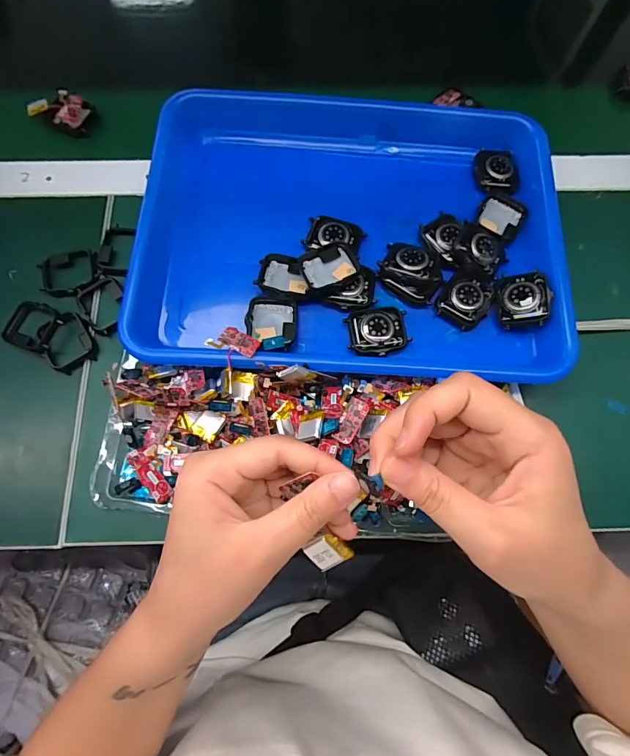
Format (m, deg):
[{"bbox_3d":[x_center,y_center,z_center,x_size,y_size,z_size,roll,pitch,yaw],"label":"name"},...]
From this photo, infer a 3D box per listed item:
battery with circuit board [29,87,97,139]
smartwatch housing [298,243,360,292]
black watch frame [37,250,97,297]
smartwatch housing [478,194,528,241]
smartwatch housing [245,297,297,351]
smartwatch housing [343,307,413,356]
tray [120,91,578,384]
[{"bbox_3d":[-0.241,-0.254,0.393,0.050,0.022,0.032,10,73,3],"label":"battery with circuit board"},{"bbox_3d":[0.011,-0.084,0.316,0.043,0.014,0.035,-22,74,-7],"label":"smartwatch housing"},{"bbox_3d":[-0.201,-0.085,0.334,0.045,0.006,0.040,-10,73,-4],"label":"black watch frame"},{"bbox_3d":[0.155,-0.135,0.341,0.036,0.005,0.039,28,74,8],"label":"smartwatch housing"},{"bbox_3d":[-0.032,-0.042,0.308,0.037,0.010,0.040,6,73,1],"label":"smartwatch housing"},{"bbox_3d":[0.047,-0.036,0.307,0.044,0.006,0.036,-8,73,-3],"label":"smartwatch housing"},{"bbox_3d":[0.030,-0.121,0.339,0.323,0.051,0.258,3,73,0],"label":"tray"}]

